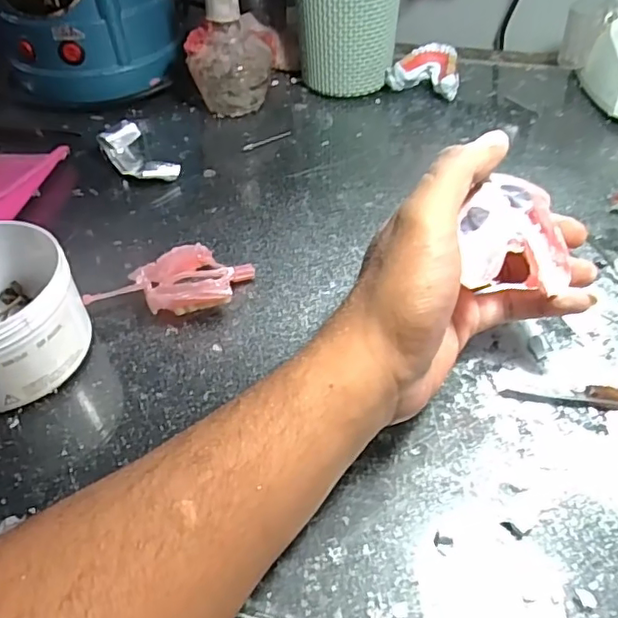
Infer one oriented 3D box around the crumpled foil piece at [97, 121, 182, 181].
[{"bbox_3d":[-0.137,-0.122,0.459,0.034,0.027,0.067,-34,53,-27],"label":"crumpled foil piece"}]

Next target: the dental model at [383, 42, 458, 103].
[{"bbox_3d":[0.110,-0.225,0.545,0.066,0.036,0.050,11,47,13],"label":"dental model"}]

